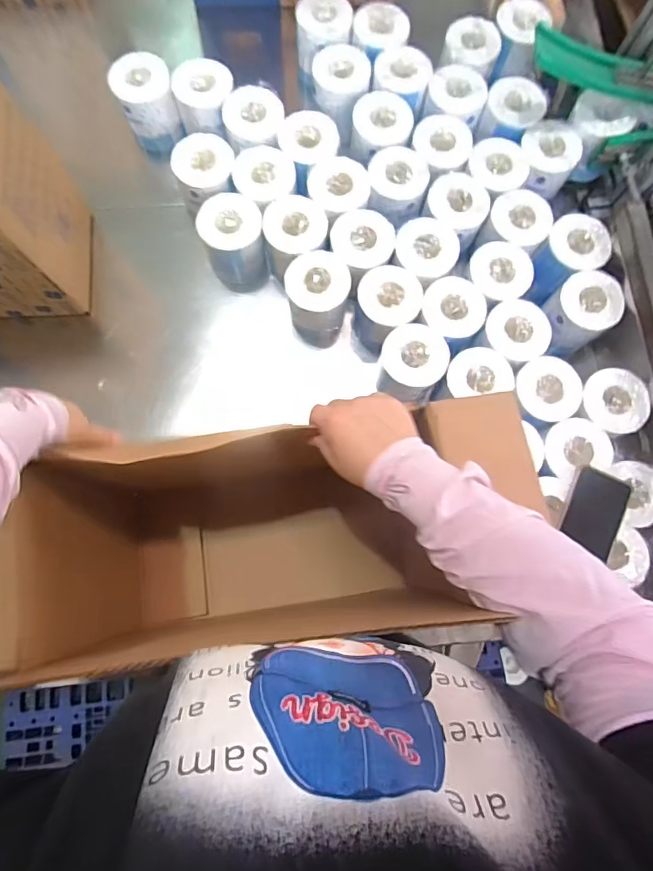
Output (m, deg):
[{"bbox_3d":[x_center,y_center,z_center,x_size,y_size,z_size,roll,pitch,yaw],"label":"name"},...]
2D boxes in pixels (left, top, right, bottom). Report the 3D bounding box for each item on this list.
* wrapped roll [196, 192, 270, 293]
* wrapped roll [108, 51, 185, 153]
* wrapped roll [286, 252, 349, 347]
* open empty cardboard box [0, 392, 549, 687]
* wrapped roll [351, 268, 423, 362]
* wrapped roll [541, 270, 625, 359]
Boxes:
[{"bbox_3d":[-0.155,-0.325,0.815,0.101,0.130,0.110,-14,80,-6],"label":"wrapped roll"},{"bbox_3d":[-0.312,-0.581,0.856,0.091,0.128,0.098,1,79,-3],"label":"wrapped roll"},{"bbox_3d":[-0.014,-0.221,0.796,0.095,0.134,0.101,1,79,-3],"label":"wrapped roll"},{"bbox_3d":[-0.079,0.117,0.591,0.524,0.332,0.277,1,79,-1],"label":"open empty cardboard box"},{"bbox_3d":[0.092,-0.200,0.790,0.112,0.121,0.100,-39,83,-10],"label":"wrapped roll"},{"bbox_3d":[0.413,-0.200,0.799,0.094,0.118,0.095,1,79,-3],"label":"wrapped roll"}]

